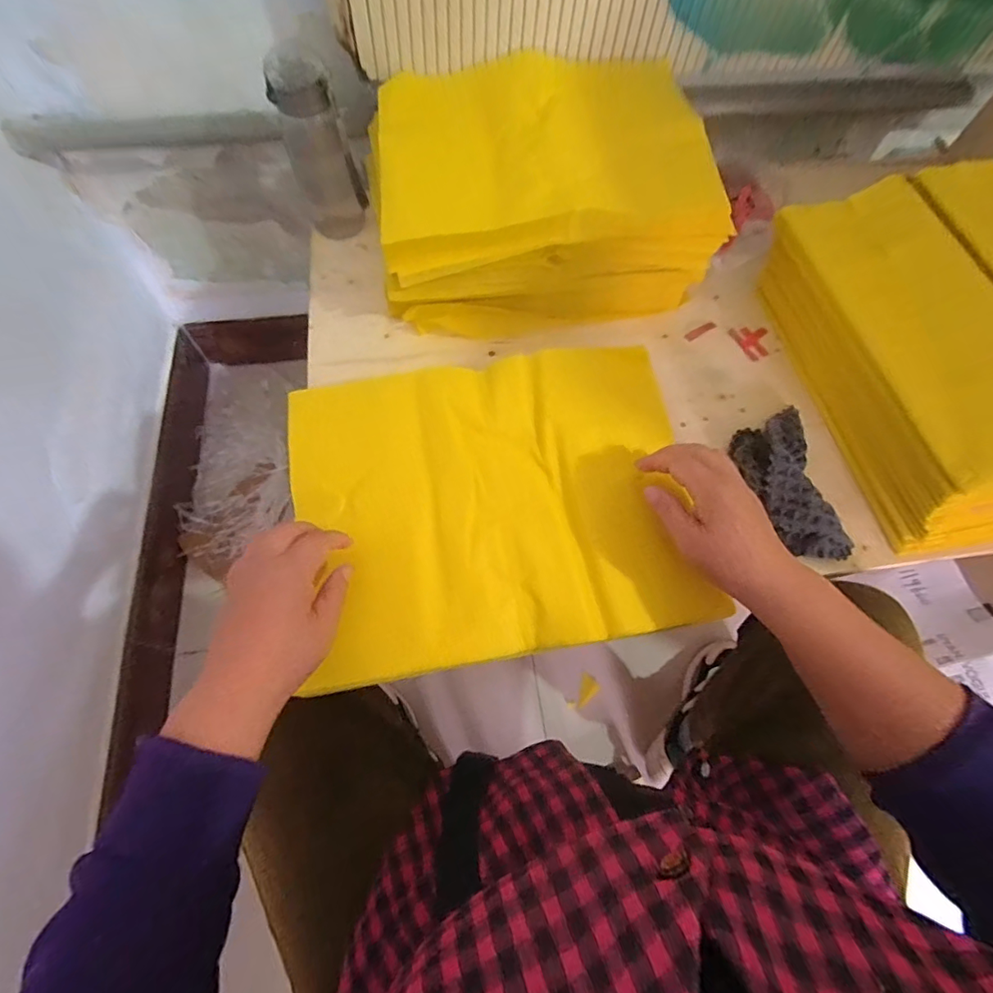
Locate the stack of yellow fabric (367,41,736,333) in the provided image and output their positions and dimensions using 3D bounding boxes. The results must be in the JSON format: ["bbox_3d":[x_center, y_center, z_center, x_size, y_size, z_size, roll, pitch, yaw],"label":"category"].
[{"bbox_3d":[0.048,-0.364,0.592,0.361,0.143,0.279,-8,66,-6],"label":"stack of yellow fabric"}]

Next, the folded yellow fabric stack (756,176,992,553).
[{"bbox_3d":[0.420,-0.144,0.512,0.147,0.131,0.372,-10,66,-7],"label":"folded yellow fabric stack"}]

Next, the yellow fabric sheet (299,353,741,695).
[{"bbox_3d":[-0.001,-0.005,0.426,0.326,0.014,0.267,-9,68,-5],"label":"yellow fabric sheet"}]

